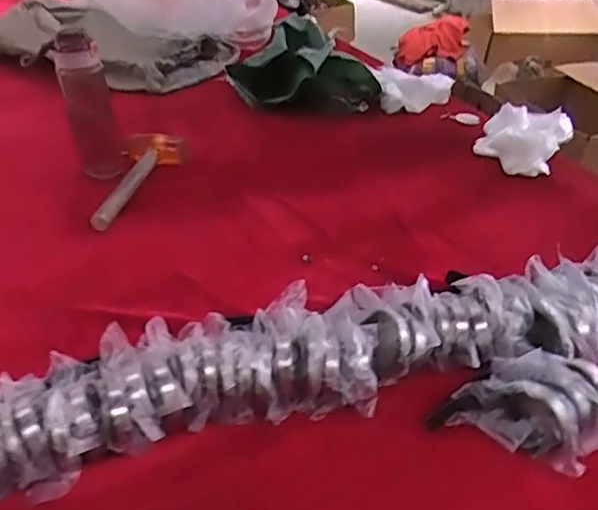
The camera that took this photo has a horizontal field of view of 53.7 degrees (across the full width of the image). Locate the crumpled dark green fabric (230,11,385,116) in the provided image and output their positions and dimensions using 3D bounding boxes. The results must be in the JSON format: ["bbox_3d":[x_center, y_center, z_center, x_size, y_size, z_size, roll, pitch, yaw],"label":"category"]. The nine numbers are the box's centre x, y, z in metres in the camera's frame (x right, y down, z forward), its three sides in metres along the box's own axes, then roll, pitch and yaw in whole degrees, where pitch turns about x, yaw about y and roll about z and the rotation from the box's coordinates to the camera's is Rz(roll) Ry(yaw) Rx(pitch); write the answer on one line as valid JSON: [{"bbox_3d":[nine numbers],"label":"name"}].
[{"bbox_3d":[-0.006,-0.417,1.324,0.345,0.167,0.152,16,37,23],"label":"crumpled dark green fabric"}]

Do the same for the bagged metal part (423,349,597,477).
[{"bbox_3d":[0.227,0.152,0.599,0.173,0.074,0.095,9,36,15],"label":"bagged metal part"}]

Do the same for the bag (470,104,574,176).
[{"bbox_3d":[0.442,-0.226,1.172,0.168,0.078,0.202,15,38,22],"label":"bag"}]

